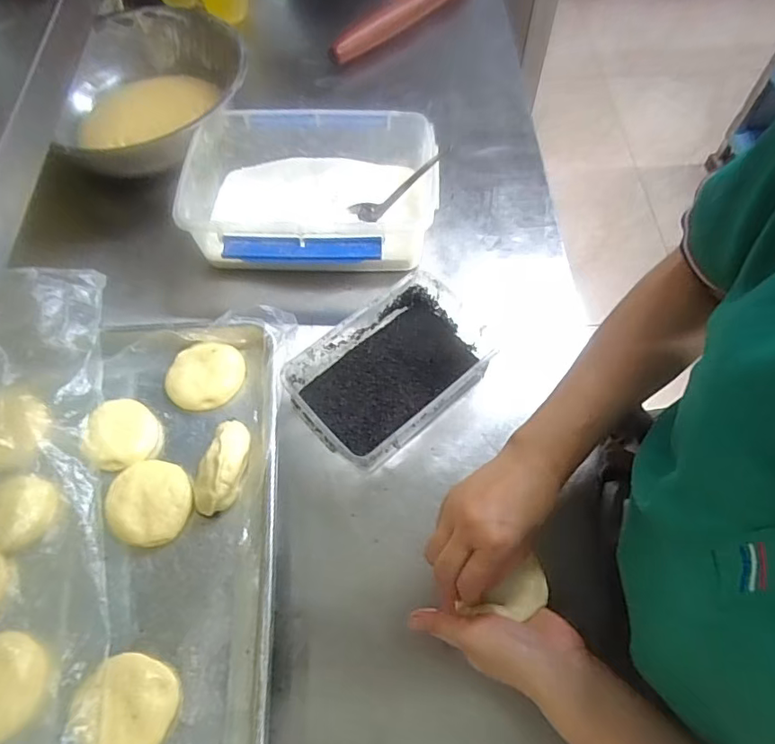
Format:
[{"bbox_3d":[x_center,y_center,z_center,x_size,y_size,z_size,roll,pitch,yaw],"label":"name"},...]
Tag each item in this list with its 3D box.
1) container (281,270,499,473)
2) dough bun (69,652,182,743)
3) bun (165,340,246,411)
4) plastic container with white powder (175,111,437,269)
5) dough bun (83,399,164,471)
[{"bbox_3d":[0.004,0.003,0.580,0.204,0.063,0.139,-40,68,-18],"label":"container"},{"bbox_3d":[-0.222,0.286,0.454,0.076,0.035,0.076,-1,62,1],"label":"dough bun"},{"bbox_3d":[-0.212,0.005,0.610,0.084,0.025,0.074,3,62,3],"label":"bun"},{"bbox_3d":[-0.094,-0.219,0.679,0.305,0.086,0.223,5,62,4],"label":"plastic container with white powder"},{"bbox_3d":[-0.285,0.066,0.579,0.068,0.028,0.073,-14,62,-6],"label":"dough bun"}]

